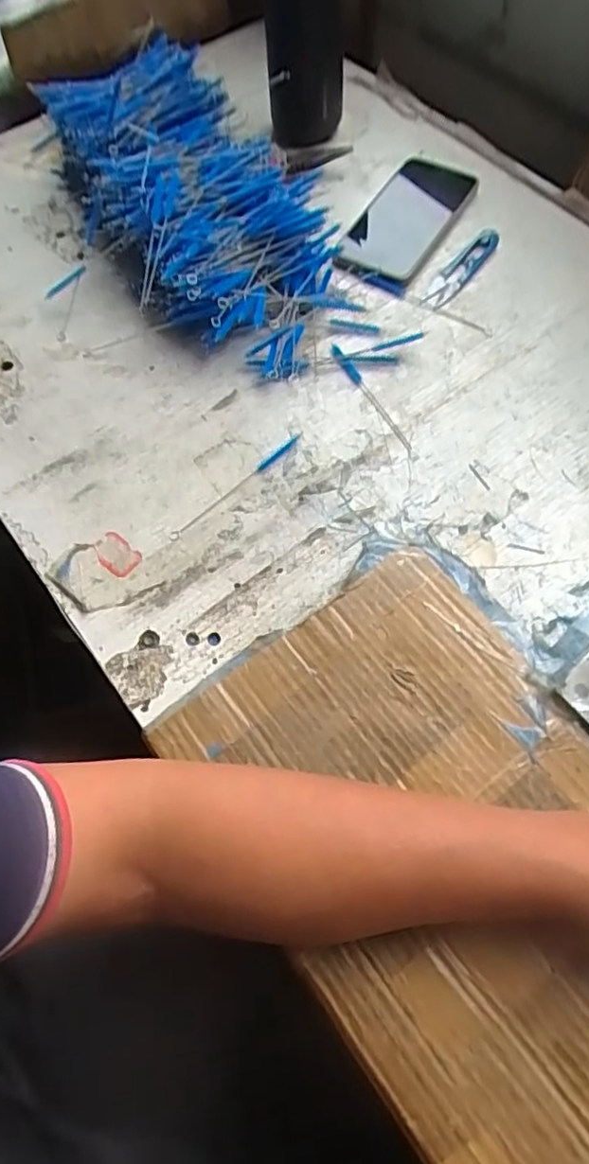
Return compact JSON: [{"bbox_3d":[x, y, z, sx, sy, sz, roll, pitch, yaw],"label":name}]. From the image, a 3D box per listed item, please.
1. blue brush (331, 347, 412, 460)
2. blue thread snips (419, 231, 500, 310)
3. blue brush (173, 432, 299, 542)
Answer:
[{"bbox_3d":[0.061,-0.147,0.496,0.010,0.004,0.121,-26,65,-11],"label":"blue brush"},{"bbox_3d":[0.148,-0.279,0.553,0.025,0.006,0.106,34,69,17],"label":"blue thread snips"},{"bbox_3d":[-0.042,-0.072,0.462,0.129,0.004,0.008,-41,69,-17],"label":"blue brush"}]

